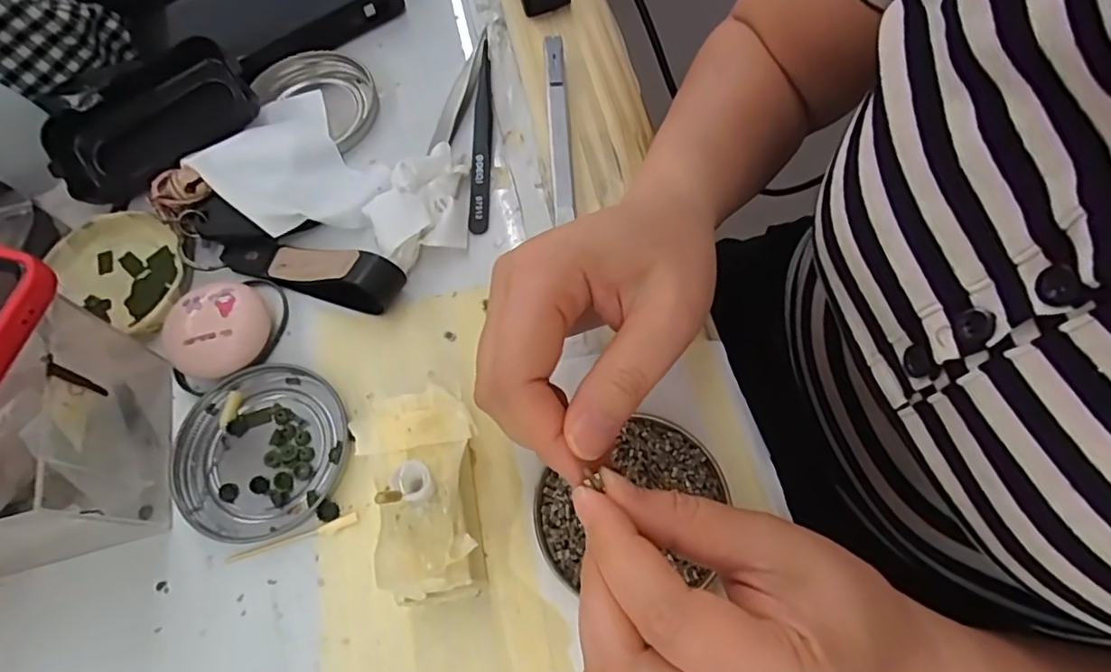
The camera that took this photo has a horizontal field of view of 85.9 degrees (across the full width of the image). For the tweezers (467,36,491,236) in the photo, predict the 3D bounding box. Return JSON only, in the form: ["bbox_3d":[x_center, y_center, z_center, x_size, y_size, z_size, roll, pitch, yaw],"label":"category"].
[{"bbox_3d":[-0.042,-0.113,0.337,0.011,0.009,0.121,-2,67,2],"label":"tweezers"}]

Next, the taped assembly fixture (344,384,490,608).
[{"bbox_3d":[-0.050,0.064,0.243,0.047,0.045,0.083,-19,67,-5],"label":"taped assembly fixture"}]

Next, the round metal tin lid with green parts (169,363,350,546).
[{"bbox_3d":[-0.136,0.052,0.274,0.077,0.008,0.075,-1,67,3],"label":"round metal tin lid with green parts"}]

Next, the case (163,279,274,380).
[{"bbox_3d":[-0.163,-0.003,0.290,0.041,0.023,0.048,28,71,14],"label":"case"}]

